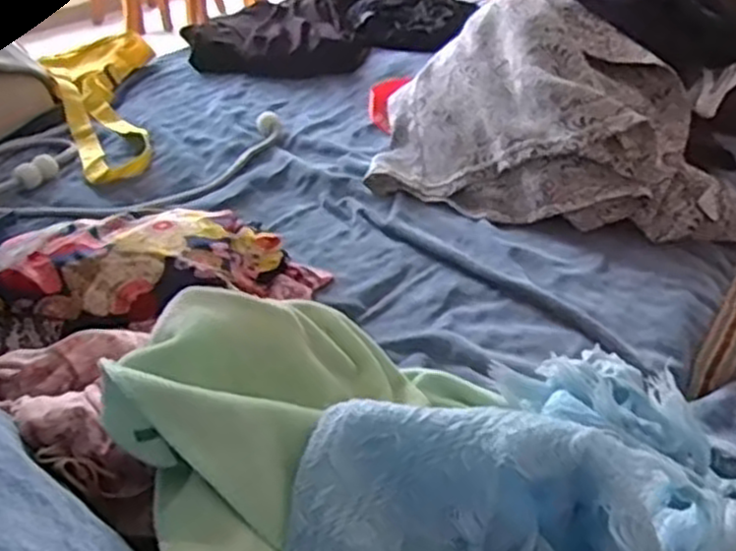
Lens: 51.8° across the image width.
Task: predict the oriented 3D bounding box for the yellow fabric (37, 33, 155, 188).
[{"bbox_3d":[-0.316,-0.232,0.956,0.140,0.042,0.422,-18,36,-19],"label":"yellow fabric"}]

